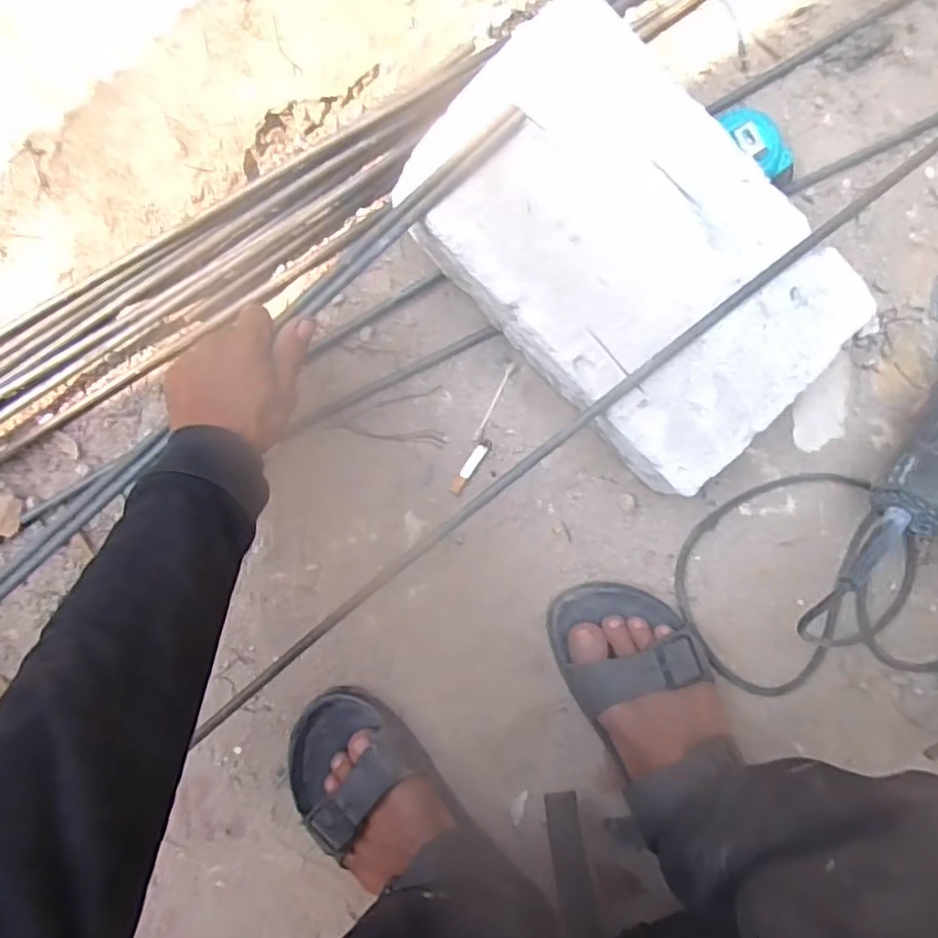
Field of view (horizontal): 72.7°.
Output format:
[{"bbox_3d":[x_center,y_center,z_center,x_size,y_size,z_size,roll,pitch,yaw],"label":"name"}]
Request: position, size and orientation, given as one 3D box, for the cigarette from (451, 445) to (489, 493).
[{"bbox_3d":[0.000,0.000,0.552,0.011,0.006,0.048,33,91,2],"label":"cigarette"}]

